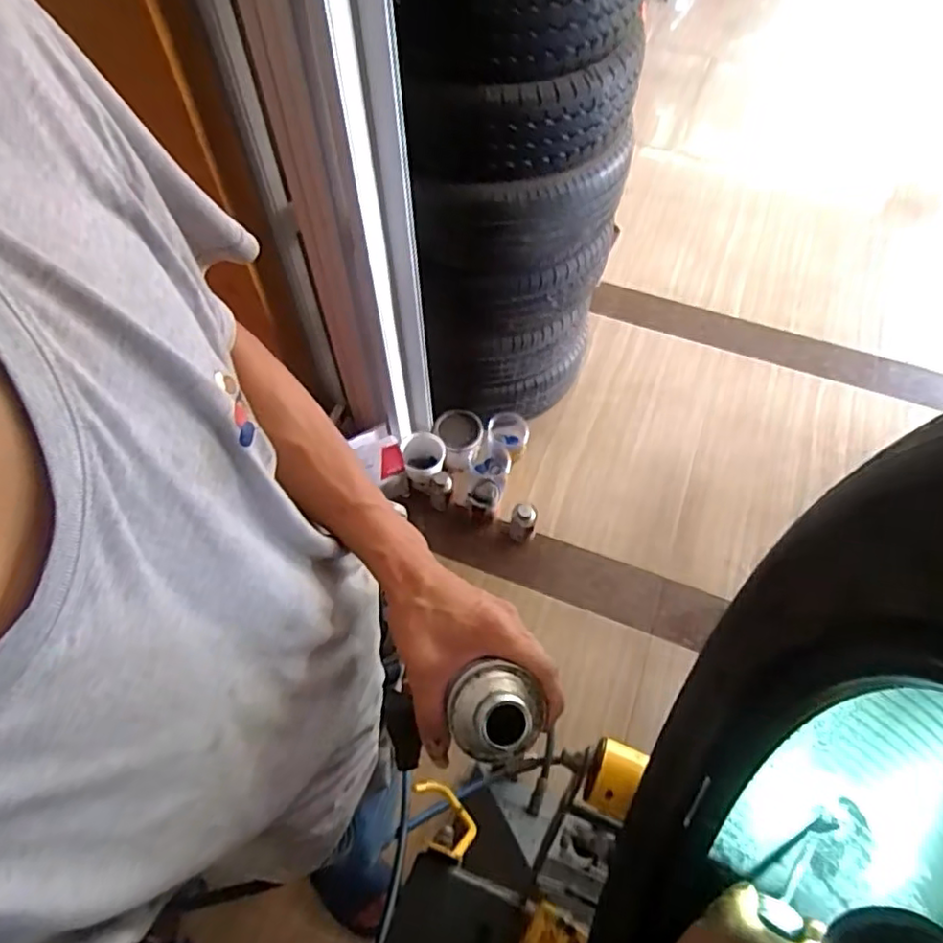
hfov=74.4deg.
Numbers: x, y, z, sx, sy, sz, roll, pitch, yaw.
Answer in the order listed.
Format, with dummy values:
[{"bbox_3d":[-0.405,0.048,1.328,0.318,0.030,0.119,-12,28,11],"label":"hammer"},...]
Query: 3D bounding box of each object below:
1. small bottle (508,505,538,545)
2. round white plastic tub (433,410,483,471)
[{"bbox_3d":[0.130,0.130,1.567,0.066,0.142,0.065,11,60,6],"label":"small bottle"},{"bbox_3d":[-0.036,-0.077,1.648,0.122,0.131,0.122,0,59,0],"label":"round white plastic tub"}]

